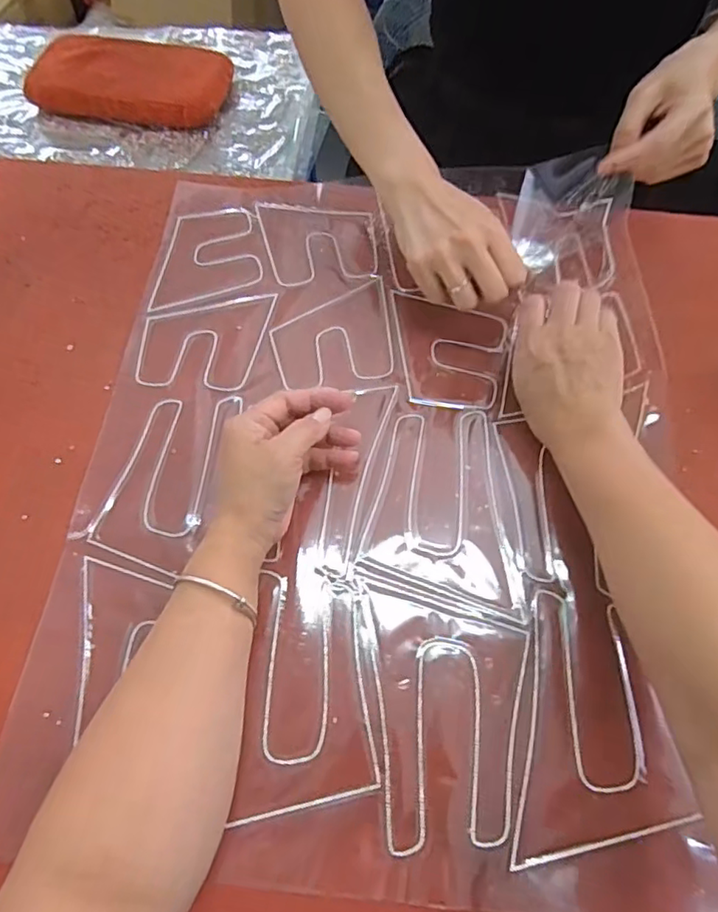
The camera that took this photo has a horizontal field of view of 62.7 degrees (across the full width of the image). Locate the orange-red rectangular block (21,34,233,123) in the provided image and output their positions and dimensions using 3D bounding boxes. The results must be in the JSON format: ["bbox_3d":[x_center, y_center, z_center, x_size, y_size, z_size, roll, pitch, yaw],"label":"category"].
[{"bbox_3d":[-0.308,-0.505,0.787,0.255,0.057,0.118,11,65,6],"label":"orange-red rectangular block"}]

